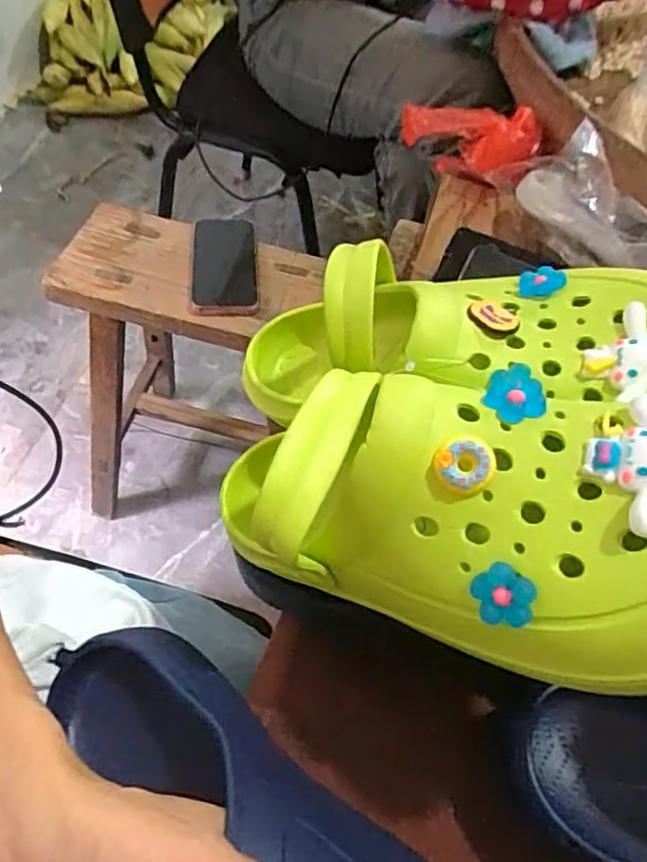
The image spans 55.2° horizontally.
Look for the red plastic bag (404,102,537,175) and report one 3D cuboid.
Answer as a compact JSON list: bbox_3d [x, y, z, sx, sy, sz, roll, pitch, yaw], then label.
[{"bbox_3d":[0.157,-0.313,0.676,0.057,0.078,0.190,-19,36,-17],"label":"red plastic bag"}]

